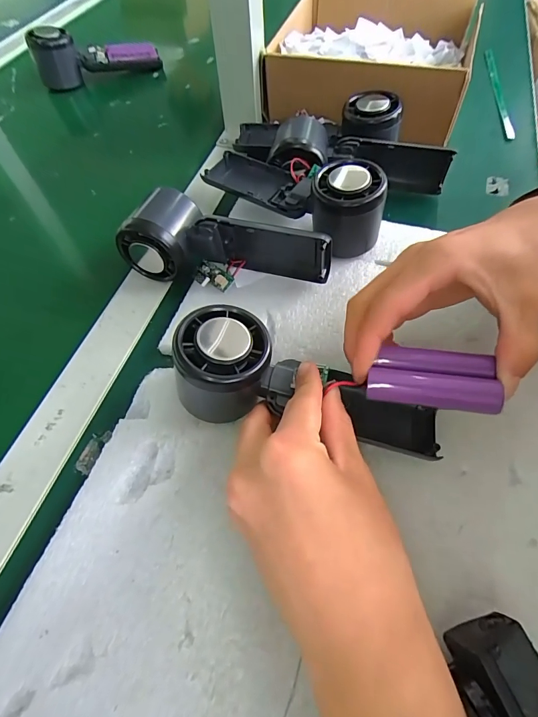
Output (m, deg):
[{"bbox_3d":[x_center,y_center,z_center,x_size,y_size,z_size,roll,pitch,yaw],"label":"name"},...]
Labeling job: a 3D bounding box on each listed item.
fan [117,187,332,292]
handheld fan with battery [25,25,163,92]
[{"bbox_3d":[-0.032,-0.088,0.294,0.160,0.050,0.060,14,61,10],"label":"fan"},{"bbox_3d":[-0.232,-0.412,0.507,0.157,0.056,0.042,-13,60,-5],"label":"handheld fan with battery"}]

